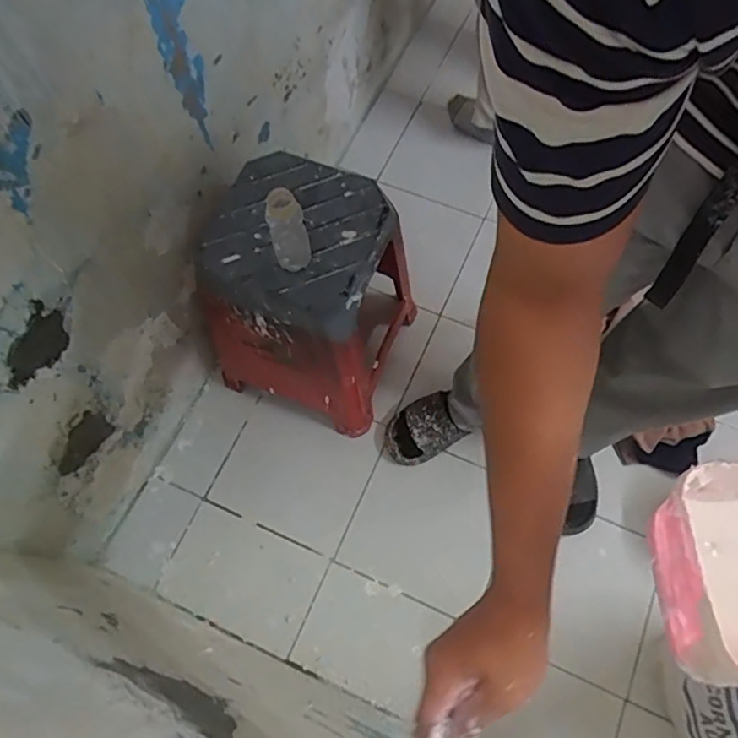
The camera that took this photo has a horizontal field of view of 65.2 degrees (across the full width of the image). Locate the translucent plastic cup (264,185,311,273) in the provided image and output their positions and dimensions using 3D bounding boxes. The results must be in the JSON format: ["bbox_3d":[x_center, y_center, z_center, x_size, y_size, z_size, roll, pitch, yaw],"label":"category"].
[{"bbox_3d":[-0.117,-0.199,0.832,0.053,0.132,0.044,-16,67,-5],"label":"translucent plastic cup"}]

